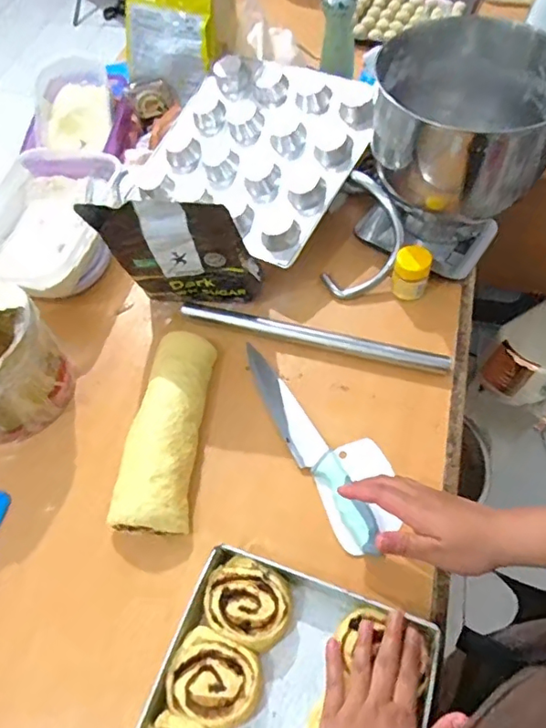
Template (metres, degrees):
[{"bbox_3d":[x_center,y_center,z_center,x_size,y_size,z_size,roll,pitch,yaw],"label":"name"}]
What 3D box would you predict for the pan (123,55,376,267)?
[{"bbox_3d":[-0.025,-0.317,0.800,0.290,0.036,0.293,28,80,22],"label":"pan"}]

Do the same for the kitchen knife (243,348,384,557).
[{"bbox_3d":[0.039,0.090,0.641,0.039,0.013,0.285,-26,57,-12],"label":"kitchen knife"}]

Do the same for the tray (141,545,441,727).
[{"bbox_3d":[0.010,0.316,0.492,0.226,0.043,0.231,17,60,14],"label":"tray"}]

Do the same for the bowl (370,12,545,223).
[{"bbox_3d":[0.246,-0.314,0.703,0.216,0.157,0.231,-2,58,3],"label":"bowl"}]

